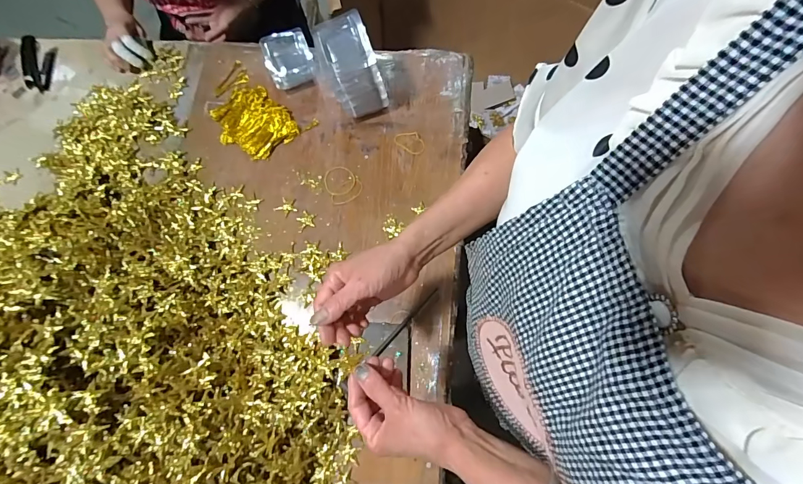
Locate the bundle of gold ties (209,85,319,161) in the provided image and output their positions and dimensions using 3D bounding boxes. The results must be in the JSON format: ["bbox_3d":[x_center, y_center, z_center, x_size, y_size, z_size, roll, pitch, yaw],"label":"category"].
[{"bbox_3d":[-0.266,-0.222,0.698,0.170,0.019,0.122,35,78,12],"label":"bundle of gold ties"}]

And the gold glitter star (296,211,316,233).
[{"bbox_3d":[-0.162,-0.037,0.649,0.033,0.004,0.037,-18,73,-3],"label":"gold glitter star"}]

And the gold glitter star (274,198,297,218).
[{"bbox_3d":[-0.195,-0.061,0.651,0.035,0.004,0.033,30,77,11],"label":"gold glitter star"}]

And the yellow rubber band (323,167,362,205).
[{"bbox_3d":[-0.108,-0.107,0.662,0.052,0.004,0.055,-1,73,2],"label":"yellow rubber band"}]

